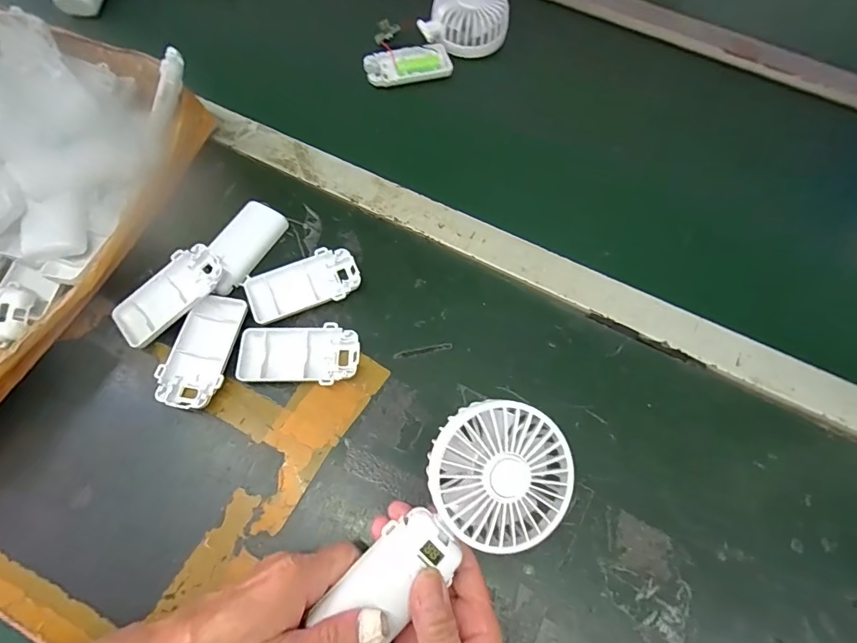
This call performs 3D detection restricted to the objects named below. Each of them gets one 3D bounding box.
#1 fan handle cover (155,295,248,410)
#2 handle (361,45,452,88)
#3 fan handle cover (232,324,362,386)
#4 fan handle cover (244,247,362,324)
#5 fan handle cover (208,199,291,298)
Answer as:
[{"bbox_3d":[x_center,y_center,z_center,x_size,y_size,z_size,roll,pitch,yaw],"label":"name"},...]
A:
[{"bbox_3d":[-0.185,0.024,0.372,0.050,0.014,0.094,8,67,1],"label":"fan handle cover"},{"bbox_3d":[-0.023,-0.292,0.516,0.096,0.019,0.046,-7,67,-6],"label":"handle"},{"bbox_3d":[-0.106,0.028,0.374,0.095,0.015,0.048,0,67,-3],"label":"fan handle cover"},{"bbox_3d":[-0.110,-0.032,0.401,0.096,0.013,0.049,-19,69,-11],"label":"fan handle cover"},{"bbox_3d":[-0.171,-0.070,0.411,0.041,0.014,0.095,25,68,8],"label":"fan handle cover"}]

